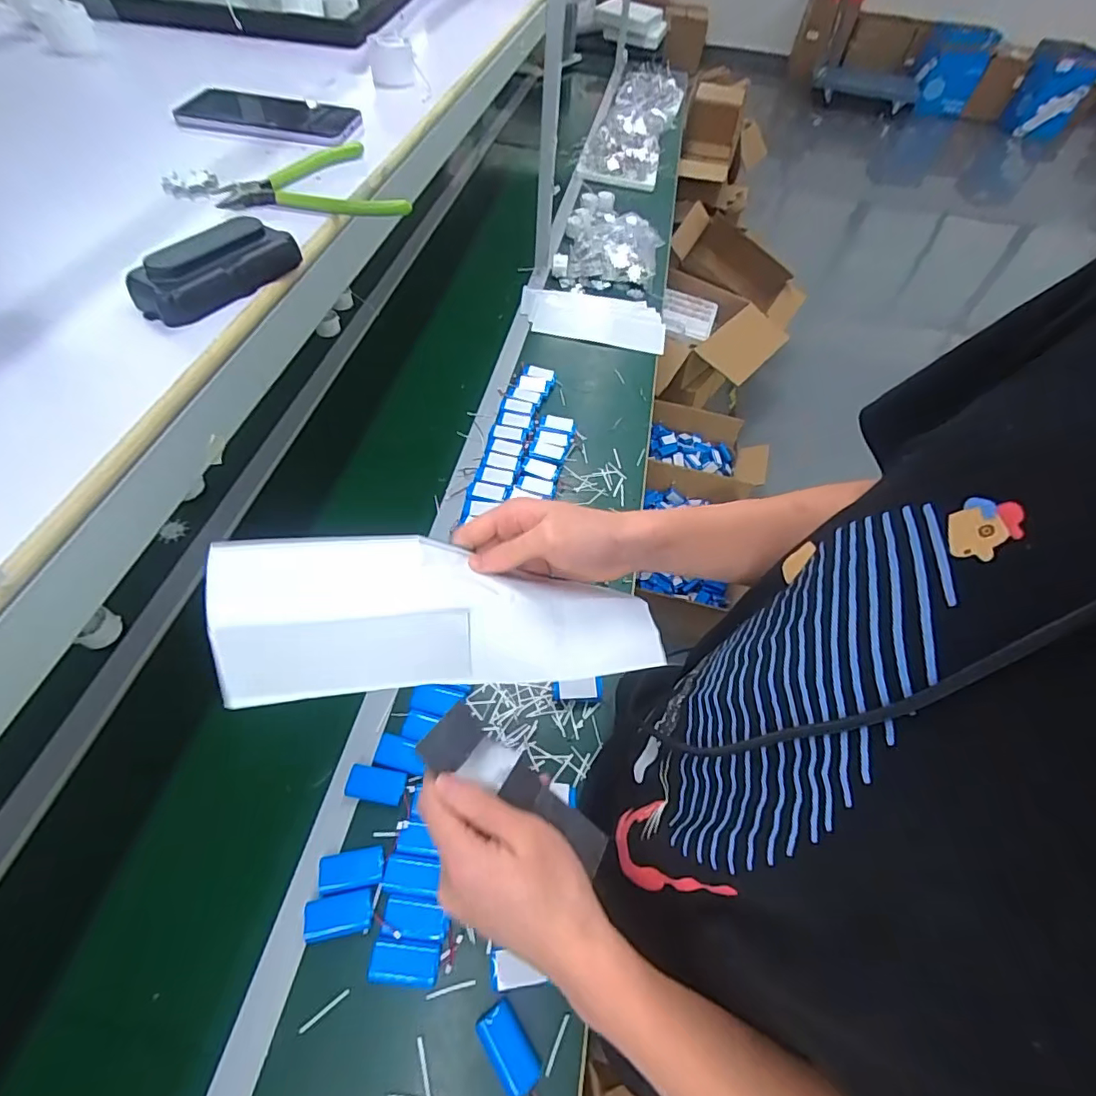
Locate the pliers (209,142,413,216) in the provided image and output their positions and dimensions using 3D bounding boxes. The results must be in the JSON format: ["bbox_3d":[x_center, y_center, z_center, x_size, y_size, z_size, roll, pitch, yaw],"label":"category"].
[{"bbox_3d":[-0.201,-0.301,0.446,0.135,0.019,0.132,-25,60,-21],"label":"pliers"}]

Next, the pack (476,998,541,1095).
[{"bbox_3d":[-0.038,0.486,0.517,0.038,0.016,0.070,-29,62,-22],"label":"pack"}]

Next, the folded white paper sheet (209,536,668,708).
[{"bbox_3d":[-0.061,0.042,0.363,0.291,0.028,0.101,-2,91,-15],"label":"folded white paper sheet"}]

